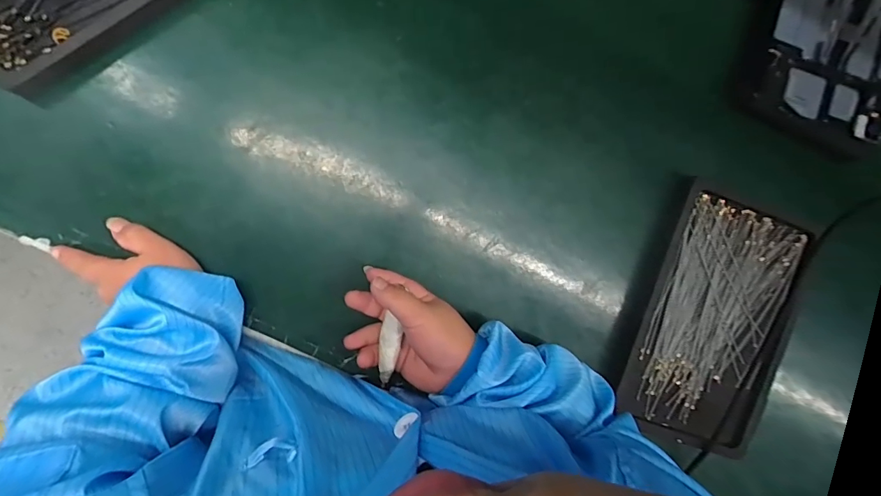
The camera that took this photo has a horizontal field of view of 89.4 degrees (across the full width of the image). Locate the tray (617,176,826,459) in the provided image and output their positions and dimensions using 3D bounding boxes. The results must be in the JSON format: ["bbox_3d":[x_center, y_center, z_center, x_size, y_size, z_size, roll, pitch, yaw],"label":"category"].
[{"bbox_3d":[0.280,0.062,0.444,0.163,0.020,0.265,18,90,-10],"label":"tray"}]

